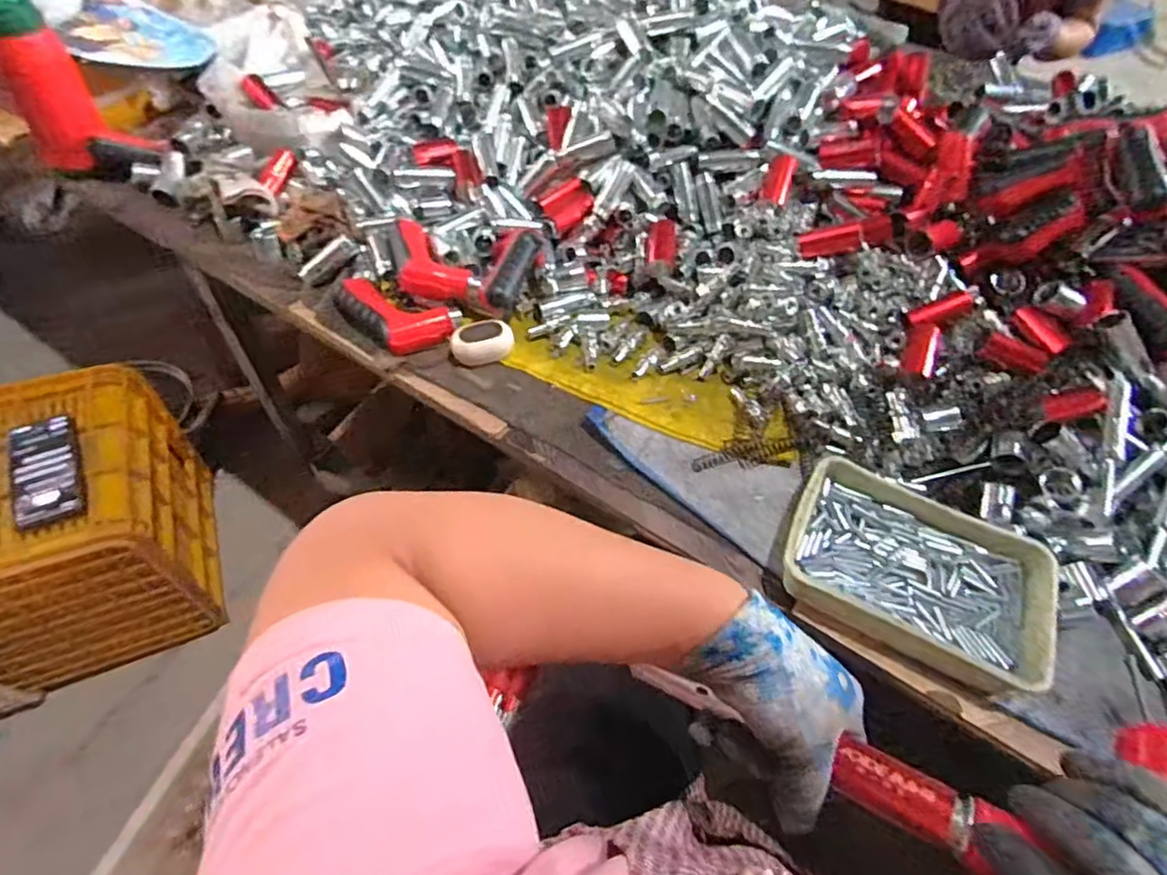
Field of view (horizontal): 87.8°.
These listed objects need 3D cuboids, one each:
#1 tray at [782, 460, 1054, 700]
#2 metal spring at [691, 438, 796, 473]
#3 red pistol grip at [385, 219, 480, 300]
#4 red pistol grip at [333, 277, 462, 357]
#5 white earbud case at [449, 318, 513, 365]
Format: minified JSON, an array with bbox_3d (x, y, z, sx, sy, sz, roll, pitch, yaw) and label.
[{"bbox_3d":[0.281,0.108,0.512,0.207,0.035,0.147,28,58,16],"label":"tray"},{"bbox_3d":[0.159,0.013,0.589,0.110,0.016,0.020,-11,56,-10],"label":"metal spring"},{"bbox_3d":[-0.170,-0.196,0.669,0.076,0.033,0.125,-18,58,-15],"label":"red pistol grip"},{"bbox_3d":[-0.204,-0.134,0.658,0.128,0.034,0.076,33,60,19],"label":"red pistol grip"},{"bbox_3d":[-0.106,-0.099,0.637,0.064,0.032,0.038,-21,59,-16],"label":"white earbud case"}]

